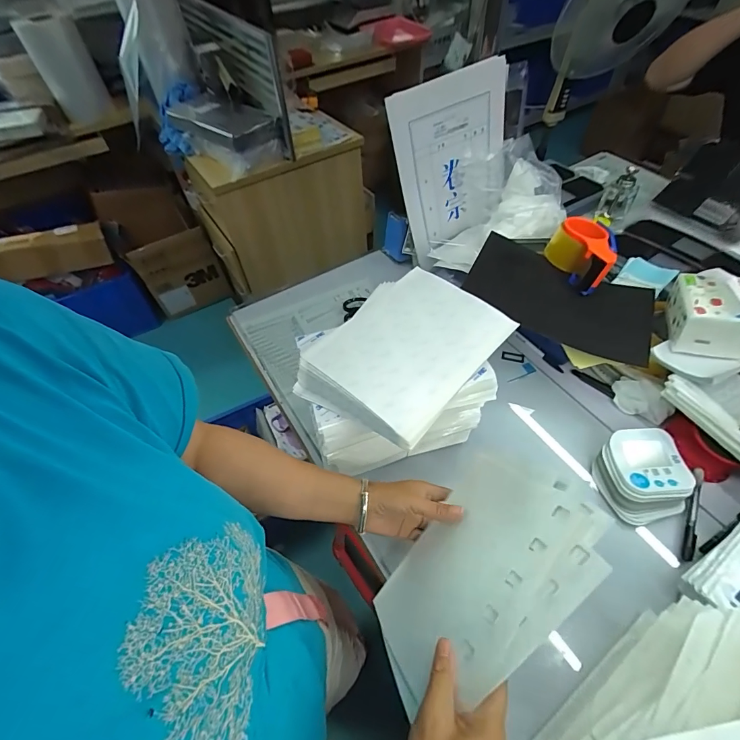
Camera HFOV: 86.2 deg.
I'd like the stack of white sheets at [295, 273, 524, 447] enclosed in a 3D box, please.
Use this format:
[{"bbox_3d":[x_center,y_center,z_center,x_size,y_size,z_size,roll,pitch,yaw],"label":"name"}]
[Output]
[{"bbox_3d":[0.044,-0.031,0.510,0.188,0.030,0.240,30,60,24],"label":"stack of white sheets"}]

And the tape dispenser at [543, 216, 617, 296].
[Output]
[{"bbox_3d":[0.386,-0.210,0.722,0.072,0.082,0.132,-17,53,-9],"label":"tape dispenser"}]

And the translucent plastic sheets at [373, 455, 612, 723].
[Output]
[{"bbox_3d":[0.105,0.207,0.404,0.013,0.192,0.242,40,85,-18],"label":"translucent plastic sheets"}]

